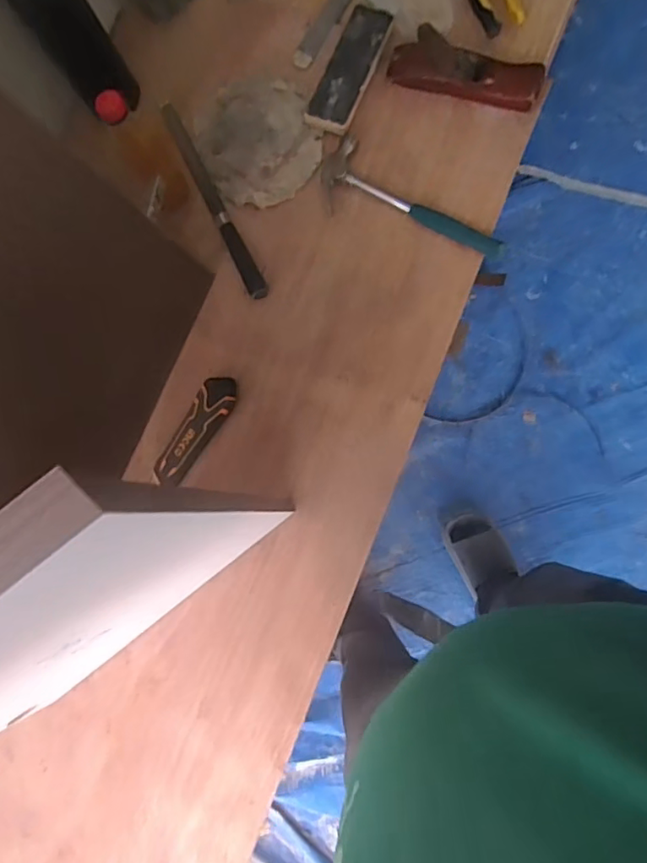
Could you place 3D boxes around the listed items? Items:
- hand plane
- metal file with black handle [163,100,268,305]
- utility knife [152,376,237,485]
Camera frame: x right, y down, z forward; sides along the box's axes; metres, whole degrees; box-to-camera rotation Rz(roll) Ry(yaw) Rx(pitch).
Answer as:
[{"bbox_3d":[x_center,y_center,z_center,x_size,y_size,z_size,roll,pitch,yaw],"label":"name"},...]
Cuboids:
[{"bbox_3d":[0.178,-0.452,0.708,0.188,0.043,0.059,16,83,6],"label":"hand plane"},{"bbox_3d":[-0.151,-0.317,0.757,0.023,0.010,0.318,-26,81,1],"label":"metal file with black handle"},{"bbox_3d":[-0.162,0.000,0.711,0.042,0.026,0.155,34,85,7],"label":"utility knife"}]

